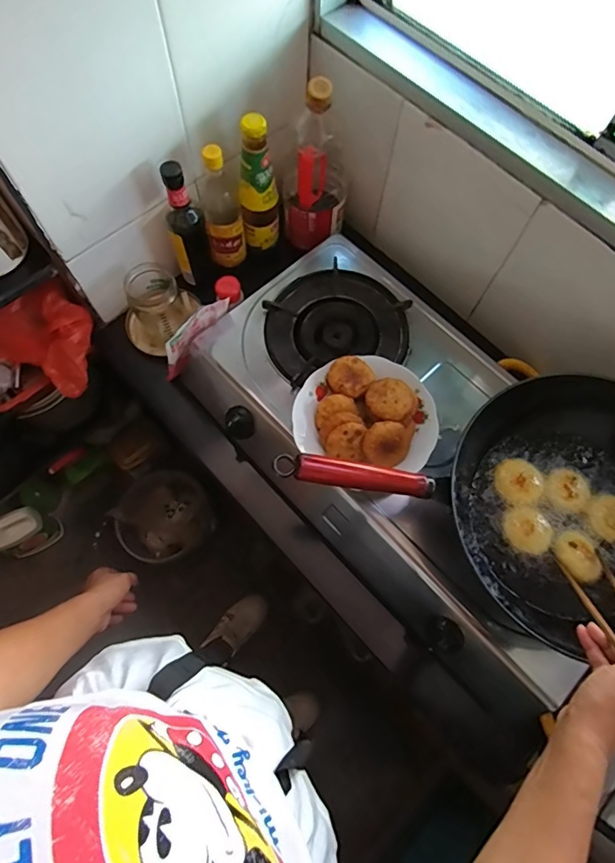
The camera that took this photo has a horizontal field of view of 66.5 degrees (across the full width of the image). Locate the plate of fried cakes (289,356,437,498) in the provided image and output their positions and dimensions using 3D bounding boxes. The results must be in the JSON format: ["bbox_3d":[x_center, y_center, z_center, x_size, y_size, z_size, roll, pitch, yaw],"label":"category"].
[{"bbox_3d":[0.084,-0.020,0.656,0.190,0.063,0.176,1,70,-1],"label":"plate of fried cakes"}]

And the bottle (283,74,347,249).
[{"bbox_3d":[0.014,-0.418,0.754,0.104,0.244,0.105,4,70,0],"label":"bottle"}]

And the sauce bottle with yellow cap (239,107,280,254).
[{"bbox_3d":[-0.077,-0.390,0.758,0.060,0.222,0.053,-1,70,-2],"label":"sauce bottle with yellow cap"}]

